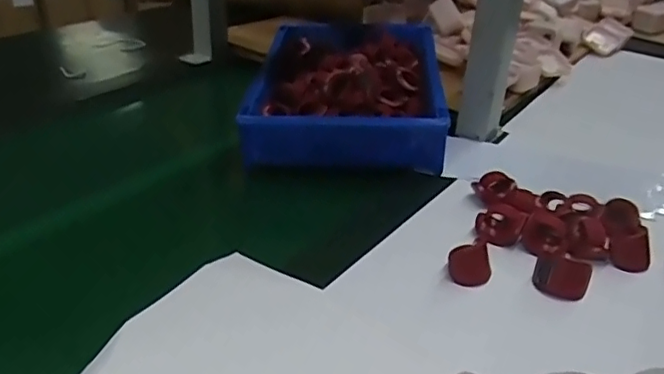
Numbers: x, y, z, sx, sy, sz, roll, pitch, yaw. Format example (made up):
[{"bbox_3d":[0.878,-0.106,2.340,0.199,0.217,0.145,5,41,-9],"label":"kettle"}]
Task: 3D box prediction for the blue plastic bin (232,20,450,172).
[{"bbox_3d":[0.018,-0.123,0.723,0.216,0.070,0.304,4,30,0],"label":"blue plastic bin"}]

